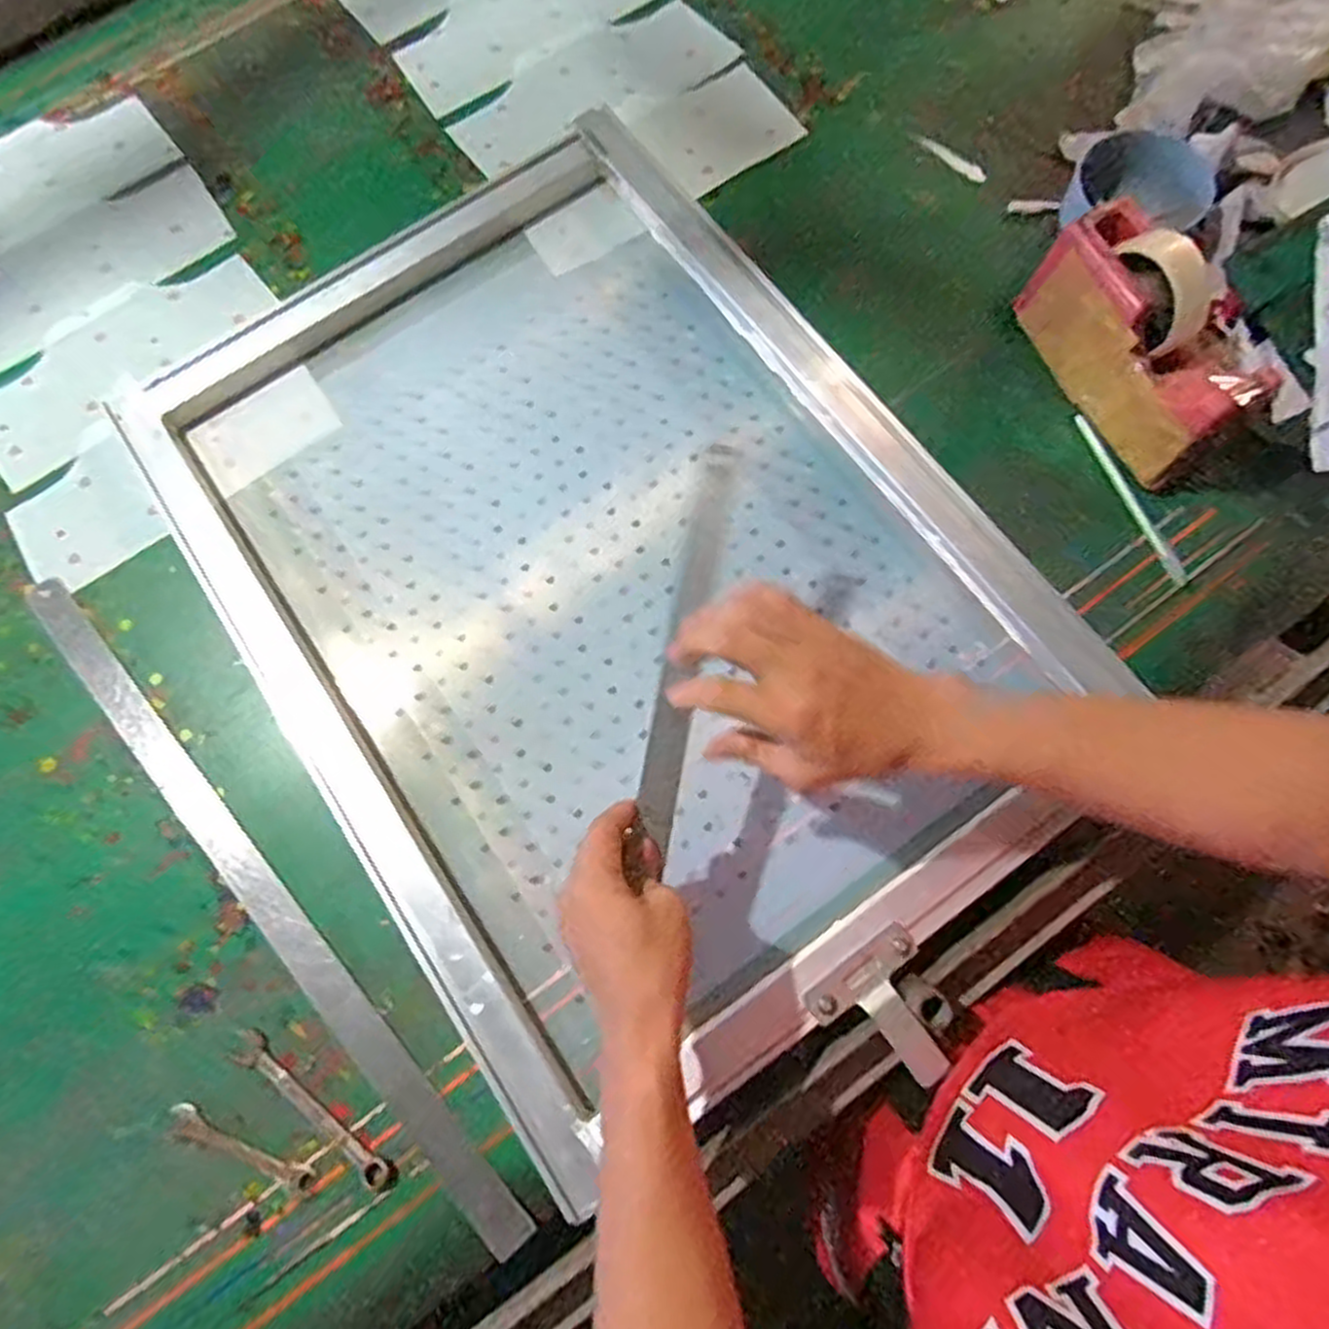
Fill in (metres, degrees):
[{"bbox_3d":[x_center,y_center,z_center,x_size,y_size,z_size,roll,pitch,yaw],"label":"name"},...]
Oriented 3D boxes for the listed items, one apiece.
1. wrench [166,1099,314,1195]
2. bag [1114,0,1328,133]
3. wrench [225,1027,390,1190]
[{"bbox_3d":[-0.293,0.336,0.539,0.112,0.004,0.022,21,78,5],"label":"wrench"},{"bbox_3d":[0.530,-0.601,0.691,0.177,0.099,0.219,34,79,8],"label":"bag"},{"bbox_3d":[-0.248,0.310,0.542,0.143,0.009,0.022,38,80,9],"label":"wrench"}]

